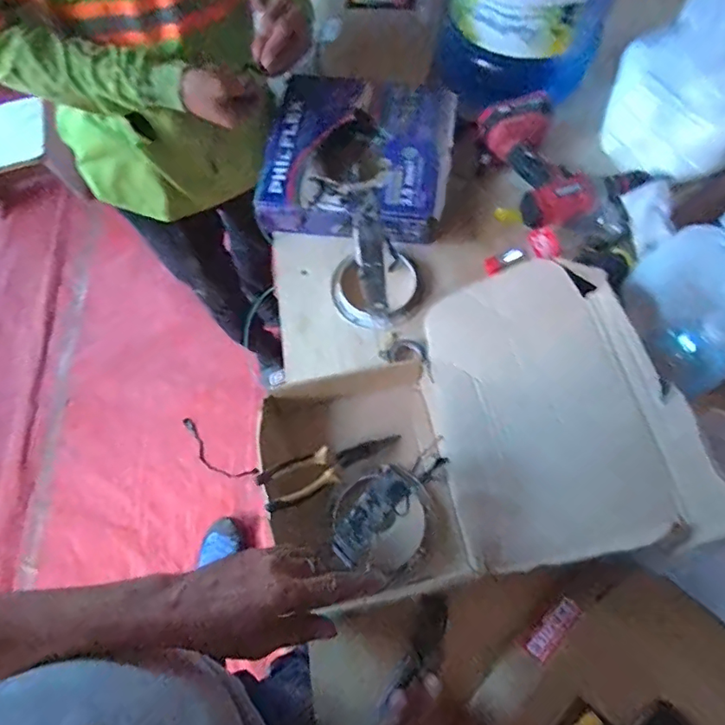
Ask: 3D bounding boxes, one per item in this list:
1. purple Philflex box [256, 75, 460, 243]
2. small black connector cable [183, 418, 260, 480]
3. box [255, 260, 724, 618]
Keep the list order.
[{"bbox_3d":[-0.008,-0.329,0.803,0.287,0.087,0.286,7,69,5],"label":"purple Philflex box"},{"bbox_3d":[-0.443,0.272,1.498,0.280,0.014,0.078,33,74,14],"label":"small black connector cable"},{"bbox_3d":[0.096,0.090,0.595,0.427,0.217,0.329,-17,69,-4],"label":"box"}]

